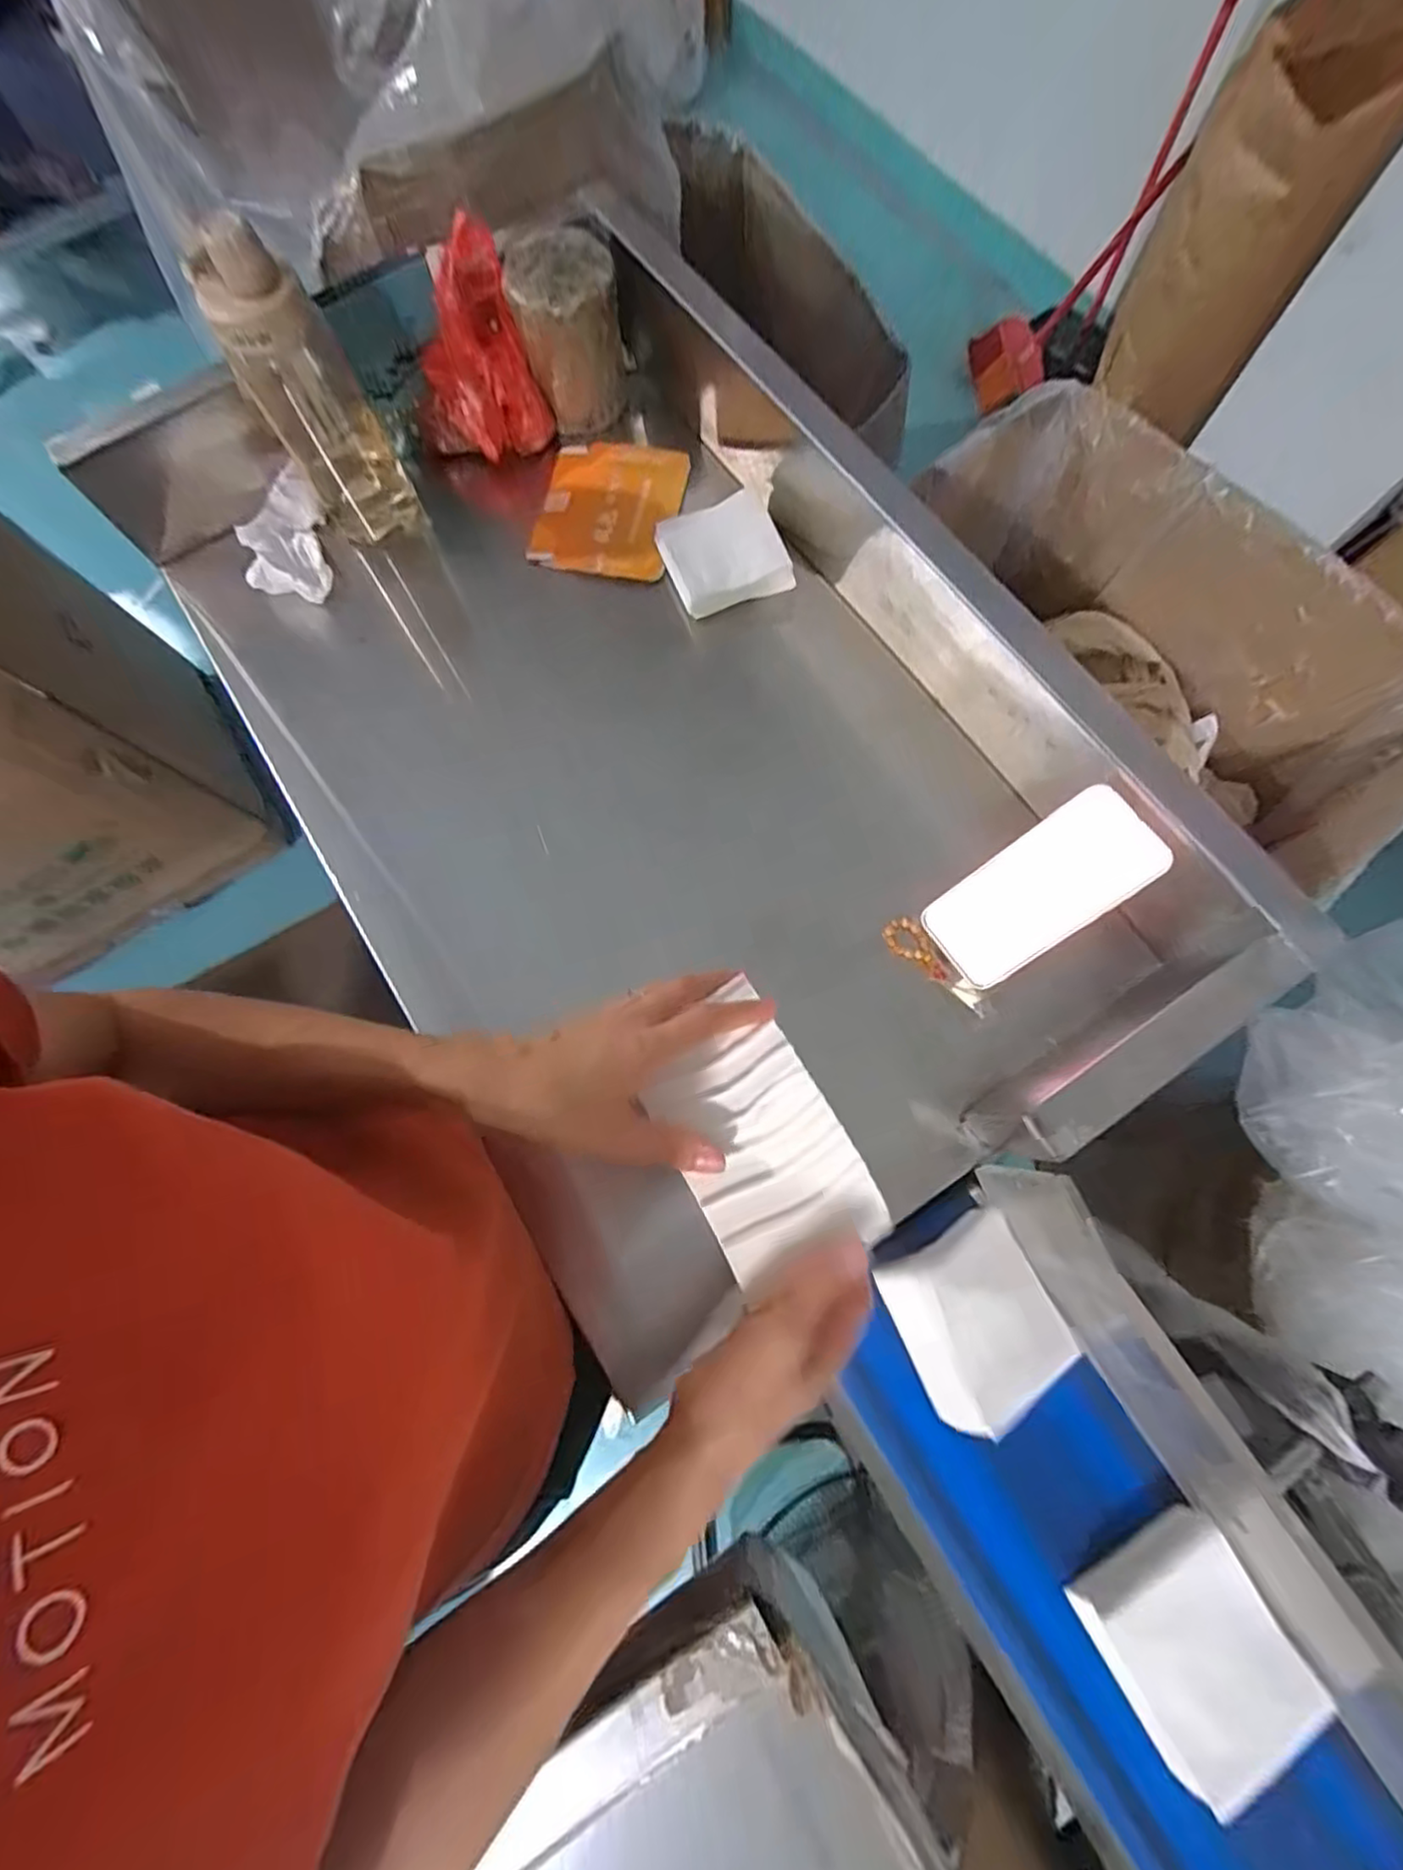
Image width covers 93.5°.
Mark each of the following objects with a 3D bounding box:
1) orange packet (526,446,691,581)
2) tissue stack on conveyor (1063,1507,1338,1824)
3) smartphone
[{"bbox_3d":[-0.086,-0.407,0.621,0.135,0.024,0.142,7,76,3],"label":"orange packet"},{"bbox_3d":[0.279,0.405,0.371,0.092,0.034,0.097,-30,77,-6],"label":"tissue stack on conveyor"},{"bbox_3d":[0.237,-0.030,0.465,0.149,0.006,0.075,-42,76,27],"label":"smartphone"}]

